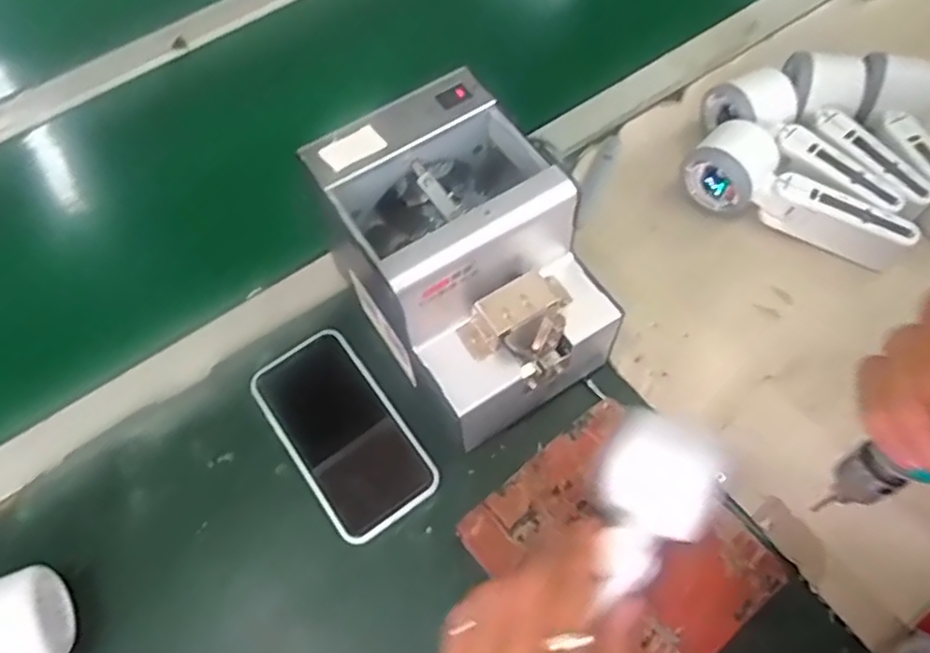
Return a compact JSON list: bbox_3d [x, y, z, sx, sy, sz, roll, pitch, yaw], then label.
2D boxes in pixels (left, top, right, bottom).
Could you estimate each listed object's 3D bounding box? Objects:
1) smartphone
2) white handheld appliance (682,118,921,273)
[{"bbox_3d":[-0.085,0.071,0.468,0.077,0.015,0.144,-34,65,-13],"label":"smartphone"},{"bbox_3d":[0.247,-0.092,0.511,0.162,0.052,0.052,37,71,21],"label":"white handheld appliance"}]

